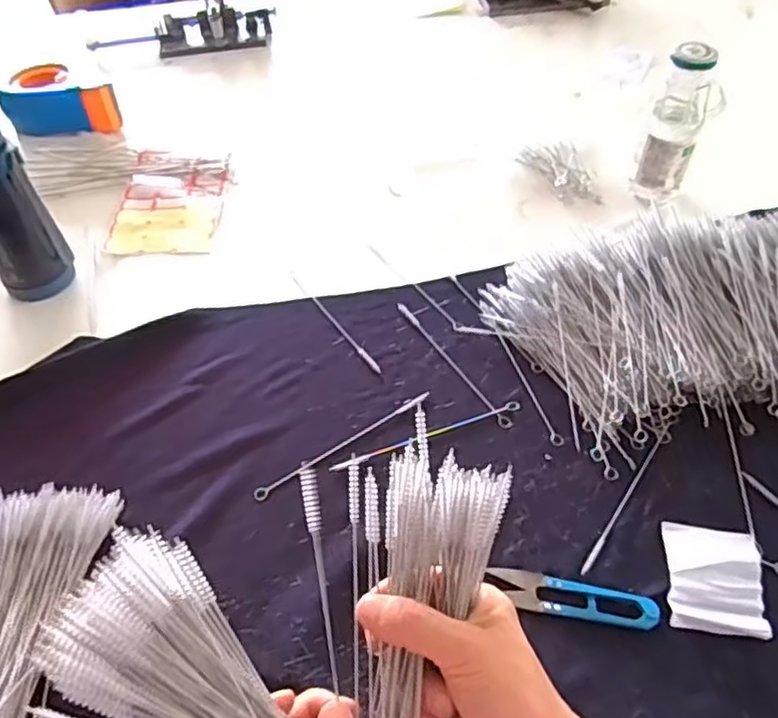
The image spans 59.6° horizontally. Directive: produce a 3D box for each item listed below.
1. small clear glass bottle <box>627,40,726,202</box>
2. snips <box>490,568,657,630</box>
[{"bbox_3d":[0.309,-0.254,0.733,0.057,0.154,0.057,-34,57,-23],"label":"small clear glass bottle"},{"bbox_3d":[0.133,0.172,0.491,0.118,0.013,0.029,8,51,9],"label":"snips"}]

